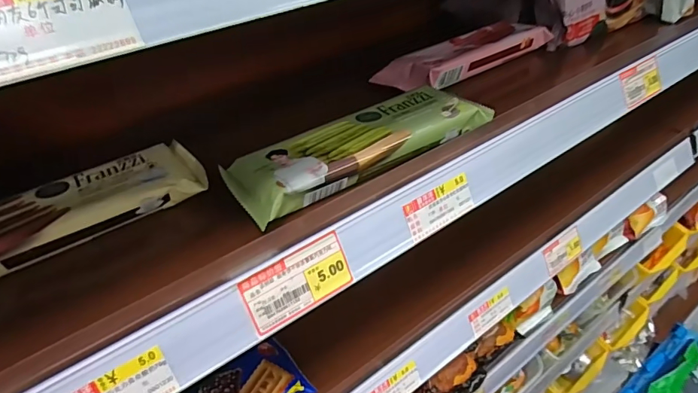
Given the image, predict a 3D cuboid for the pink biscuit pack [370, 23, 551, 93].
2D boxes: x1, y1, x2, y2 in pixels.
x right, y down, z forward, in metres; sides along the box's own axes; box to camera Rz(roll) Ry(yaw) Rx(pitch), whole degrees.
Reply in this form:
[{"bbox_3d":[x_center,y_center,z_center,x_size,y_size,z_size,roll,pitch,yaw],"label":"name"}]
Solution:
[{"bbox_3d":[0.126,-0.153,0.475,0.198,0.023,0.061,-26,41,-25],"label":"pink biscuit pack"}]

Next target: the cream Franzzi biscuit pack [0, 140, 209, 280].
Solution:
[{"bbox_3d":[-0.199,0.018,0.293,0.204,0.027,0.065,-27,42,-26],"label":"cream Franzzi biscuit pack"}]

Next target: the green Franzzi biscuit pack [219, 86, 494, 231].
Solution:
[{"bbox_3d":[0.009,-0.039,0.335,0.196,0.023,0.065,-25,41,-25],"label":"green Franzzi biscuit pack"}]

